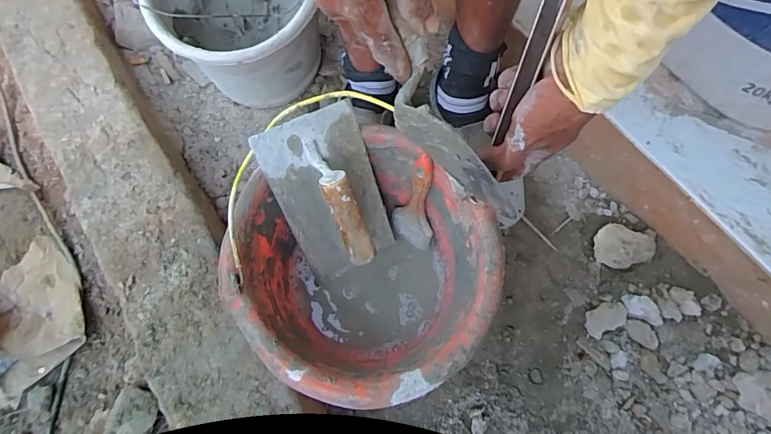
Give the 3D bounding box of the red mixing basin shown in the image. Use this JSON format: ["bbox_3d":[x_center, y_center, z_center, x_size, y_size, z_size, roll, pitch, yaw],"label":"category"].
[{"bbox_3d":[-0.022,0.060,0.482,0.270,0.153,0.280,-43,73,-14],"label":"red mixing basin"}]

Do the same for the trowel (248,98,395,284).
[{"bbox_3d":[-0.051,-0.007,0.472,0.129,0.215,0.081,-29,32,-12],"label":"trowel"}]

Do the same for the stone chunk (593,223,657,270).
[{"bbox_3d":[0.340,0.042,0.586,0.078,0.037,0.057,11,69,6],"label":"stone chunk"}]

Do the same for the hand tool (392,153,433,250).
[{"bbox_3d":[0.038,-0.022,0.517,0.054,0.145,0.028,12,48,6],"label":"hand tool"}]

